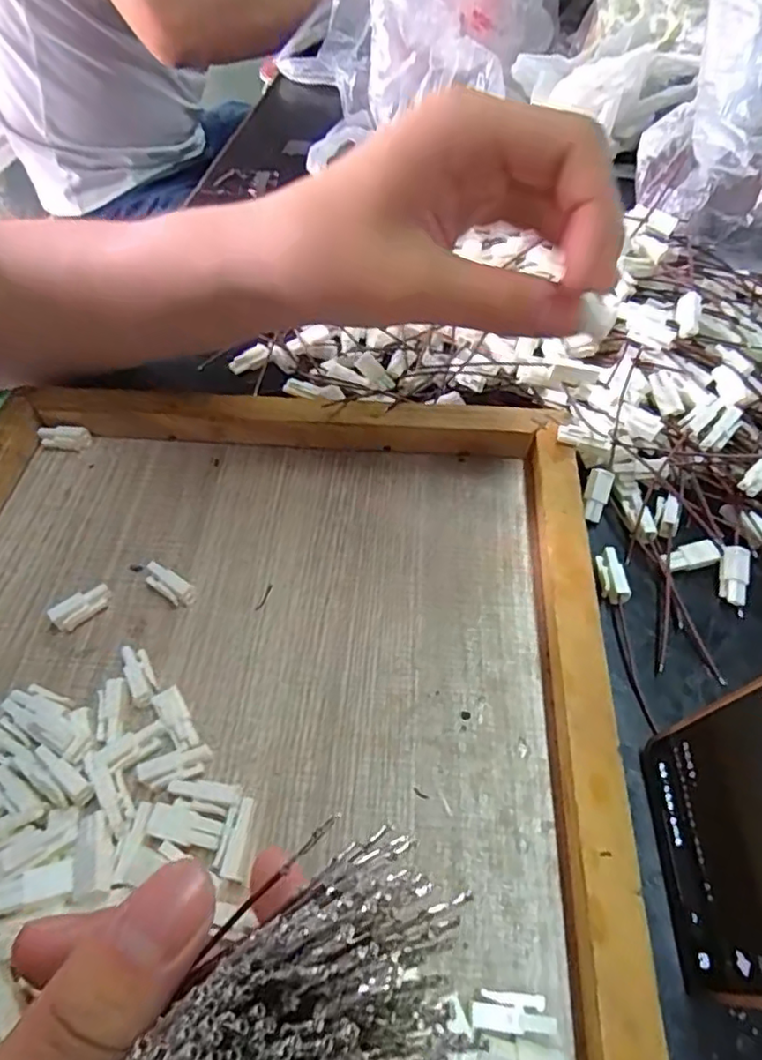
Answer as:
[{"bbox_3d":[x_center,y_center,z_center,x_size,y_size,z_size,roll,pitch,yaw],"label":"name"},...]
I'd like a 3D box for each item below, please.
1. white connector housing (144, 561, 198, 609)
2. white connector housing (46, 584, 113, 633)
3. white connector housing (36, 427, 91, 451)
[{"bbox_3d":[-0.095,0.025,0.267,0.025,0.012,0.010,28,59,19],"label":"white connector housing"},{"bbox_3d":[-0.130,0.034,0.261,0.025,0.012,0.009,-34,61,-21],"label":"white connector housing"},{"bbox_3d":[-0.172,-0.049,0.323,0.027,0.010,0.009,1,55,1],"label":"white connector housing"}]

